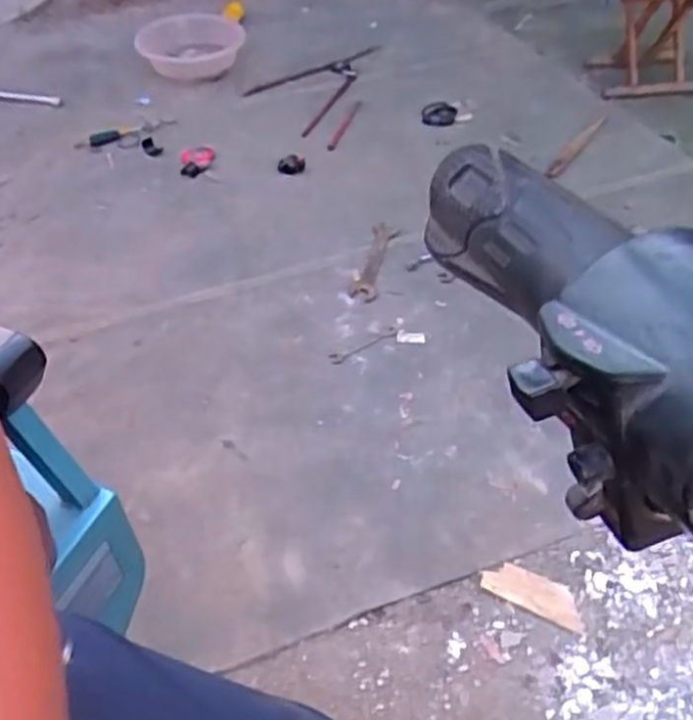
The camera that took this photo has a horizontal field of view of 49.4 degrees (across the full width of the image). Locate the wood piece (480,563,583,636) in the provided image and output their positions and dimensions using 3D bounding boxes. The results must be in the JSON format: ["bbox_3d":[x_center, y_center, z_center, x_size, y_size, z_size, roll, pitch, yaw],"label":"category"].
[{"bbox_3d":[0.285,0.354,1.147,0.155,0.011,0.060,19,50,20],"label":"wood piece"}]

